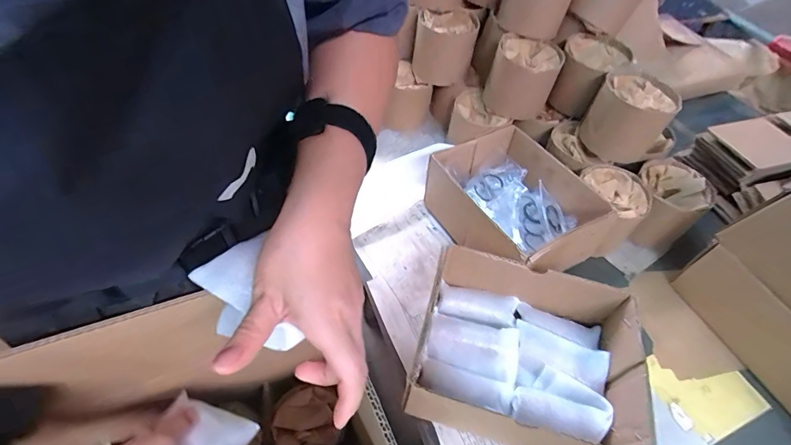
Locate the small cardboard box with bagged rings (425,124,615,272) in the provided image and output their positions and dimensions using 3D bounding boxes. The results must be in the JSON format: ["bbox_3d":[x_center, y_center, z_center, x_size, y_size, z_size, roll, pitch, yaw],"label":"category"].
[{"bbox_3d":[0.144,-0.021,0.513,0.151,0.097,0.193,-23,57,-22],"label":"small cardboard box with bagged rings"}]

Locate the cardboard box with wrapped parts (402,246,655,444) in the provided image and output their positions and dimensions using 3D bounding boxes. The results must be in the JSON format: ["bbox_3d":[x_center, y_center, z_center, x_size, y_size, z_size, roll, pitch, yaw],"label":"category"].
[{"bbox_3d":[0.121,0.134,0.390,0.200,0.088,0.158,15,51,7],"label":"cardboard box with wrapped parts"}]

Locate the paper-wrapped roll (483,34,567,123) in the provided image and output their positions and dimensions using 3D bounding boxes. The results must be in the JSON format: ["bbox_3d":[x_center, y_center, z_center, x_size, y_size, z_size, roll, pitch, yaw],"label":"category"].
[{"bbox_3d":[0.184,-0.211,0.580,0.094,0.088,0.084,25,54,14],"label":"paper-wrapped roll"}]

